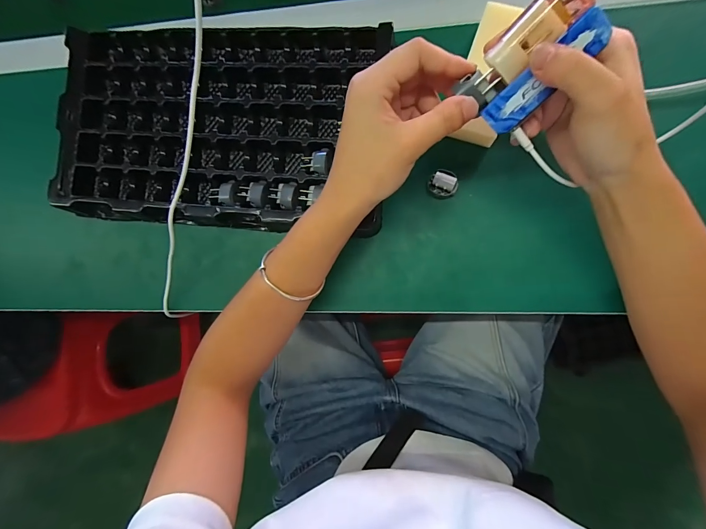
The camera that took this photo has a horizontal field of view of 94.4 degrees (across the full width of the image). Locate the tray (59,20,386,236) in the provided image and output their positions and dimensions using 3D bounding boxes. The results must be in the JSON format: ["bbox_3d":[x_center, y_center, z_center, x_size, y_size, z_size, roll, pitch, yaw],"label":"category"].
[{"bbox_3d":[-0.145,-0.147,0.353,0.344,0.035,0.207,5,89,8],"label":"tray"}]

